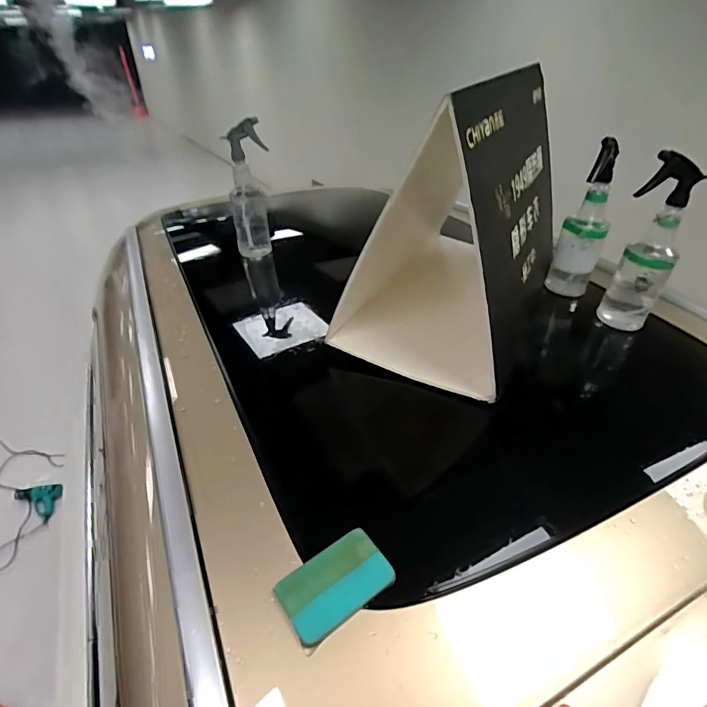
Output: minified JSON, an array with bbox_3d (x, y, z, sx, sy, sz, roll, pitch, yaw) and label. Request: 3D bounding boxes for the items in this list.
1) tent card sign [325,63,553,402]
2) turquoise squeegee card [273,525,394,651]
[{"bbox_3d":[0.220,-0.259,0.875,0.296,0.453,0.603,16,38,22],"label":"tent card sign"},{"bbox_3d":[-0.020,0.259,0.518,0.121,0.009,0.077,-25,47,-25],"label":"turquoise squeegee card"}]

